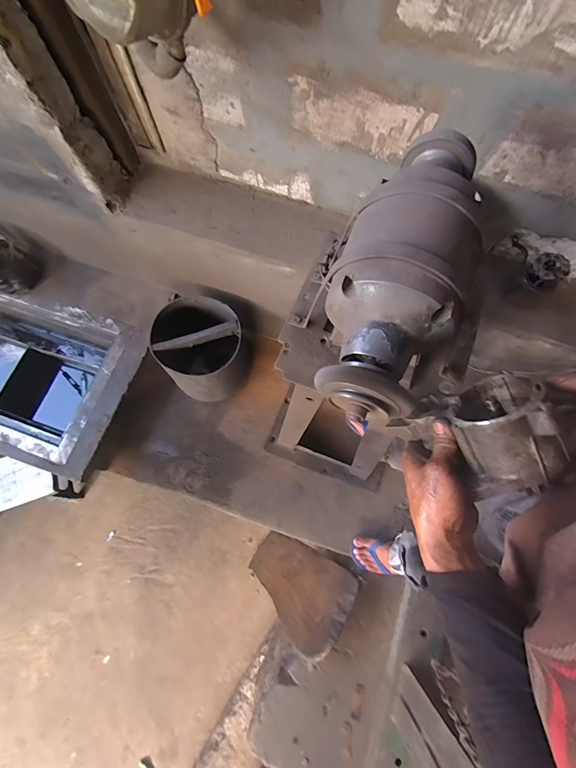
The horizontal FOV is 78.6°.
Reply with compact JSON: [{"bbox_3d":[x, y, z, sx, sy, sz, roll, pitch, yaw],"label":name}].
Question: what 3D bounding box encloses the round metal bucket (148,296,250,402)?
[{"bbox_3d":[-0.316,-0.123,1.290,0.311,0.288,0.298,0,72,0],"label":"round metal bucket"}]

